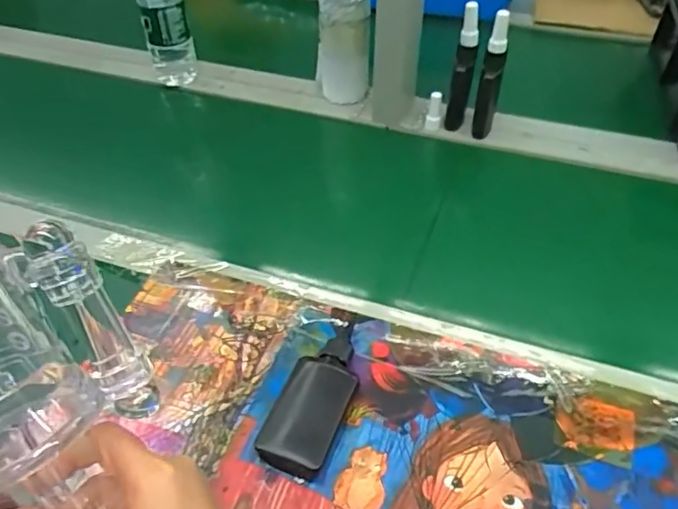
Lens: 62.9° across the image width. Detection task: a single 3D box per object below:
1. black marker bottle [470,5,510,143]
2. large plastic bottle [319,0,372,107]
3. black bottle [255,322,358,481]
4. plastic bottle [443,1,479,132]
[{"bbox_3d":[0.187,-0.214,0.684,0.028,0.161,0.025,8,47,8],"label":"black marker bottle"},{"bbox_3d":[0.007,-0.322,0.747,0.069,0.235,0.061,-3,46,-2],"label":"large plastic bottle"},{"bbox_3d":[-0.017,0.113,0.451,0.054,0.022,0.124,17,49,16],"label":"black bottle"},{"bbox_3d":[0.155,-0.230,0.698,0.029,0.160,0.034,8,47,8],"label":"plastic bottle"}]

